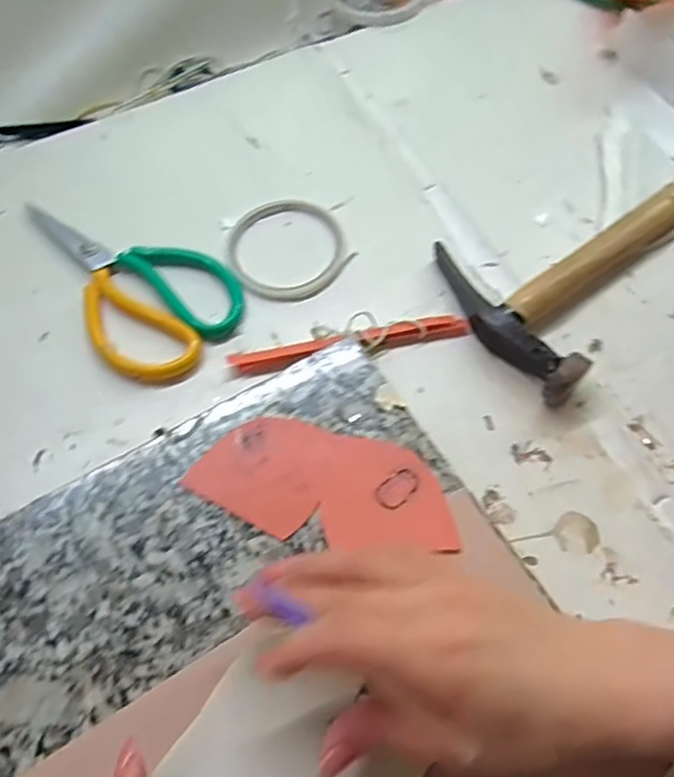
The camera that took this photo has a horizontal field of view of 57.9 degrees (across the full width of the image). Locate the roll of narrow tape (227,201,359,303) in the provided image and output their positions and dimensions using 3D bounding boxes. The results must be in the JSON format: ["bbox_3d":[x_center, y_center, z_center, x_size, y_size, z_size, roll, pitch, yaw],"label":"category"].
[{"bbox_3d":[-0.036,-0.103,0.445,0.084,0.006,0.083,0,63,0],"label":"roll of narrow tape"}]

